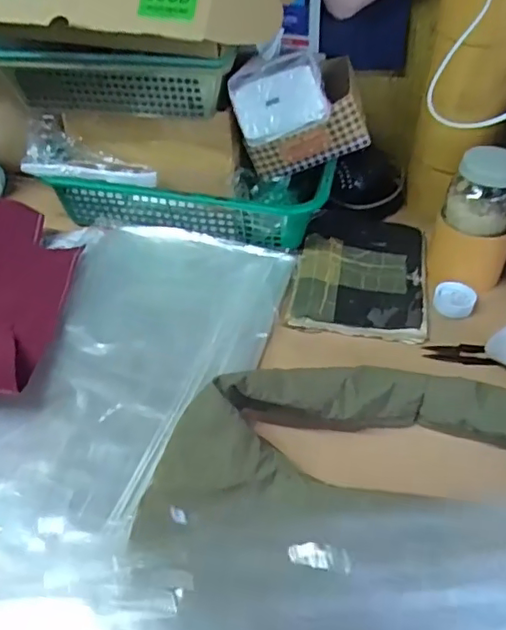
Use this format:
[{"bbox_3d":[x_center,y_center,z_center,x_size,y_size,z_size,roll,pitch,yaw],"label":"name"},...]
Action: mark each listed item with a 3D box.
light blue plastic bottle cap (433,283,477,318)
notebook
[{"bbox_3d":[0.213,-0.016,0.607,0.041,0.016,0.038,0,43,0],"label":"light blue plastic bottle cap"},{"bbox_3d":[0.124,-0.056,0.648,0.139,0.012,0.221,9,43,9],"label":"notebook"}]

